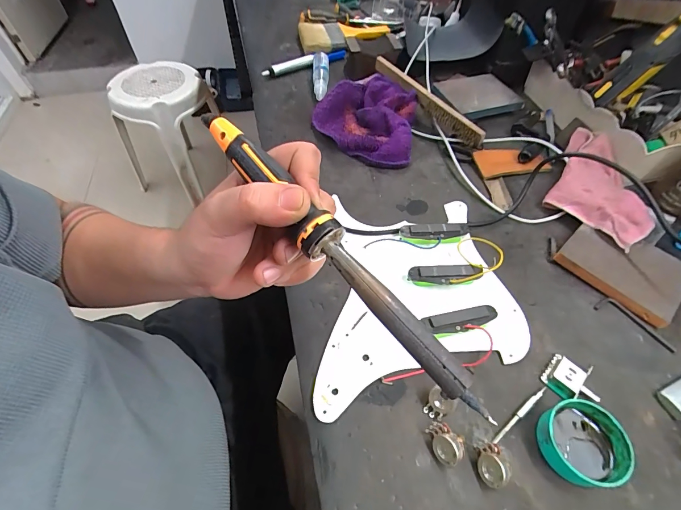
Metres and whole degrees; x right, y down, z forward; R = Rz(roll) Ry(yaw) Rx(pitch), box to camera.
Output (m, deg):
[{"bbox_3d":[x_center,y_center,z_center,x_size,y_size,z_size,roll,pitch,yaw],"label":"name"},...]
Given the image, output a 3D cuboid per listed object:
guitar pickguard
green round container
[{"bbox_3d":[0.083,0.039,0.365,0.202,0.024,0.235,1,54,0],"label":"guitar pickguard"},{"bbox_3d":[0.200,0.154,0.281,0.063,0.027,0.058,0,54,0],"label":"green round container"}]

